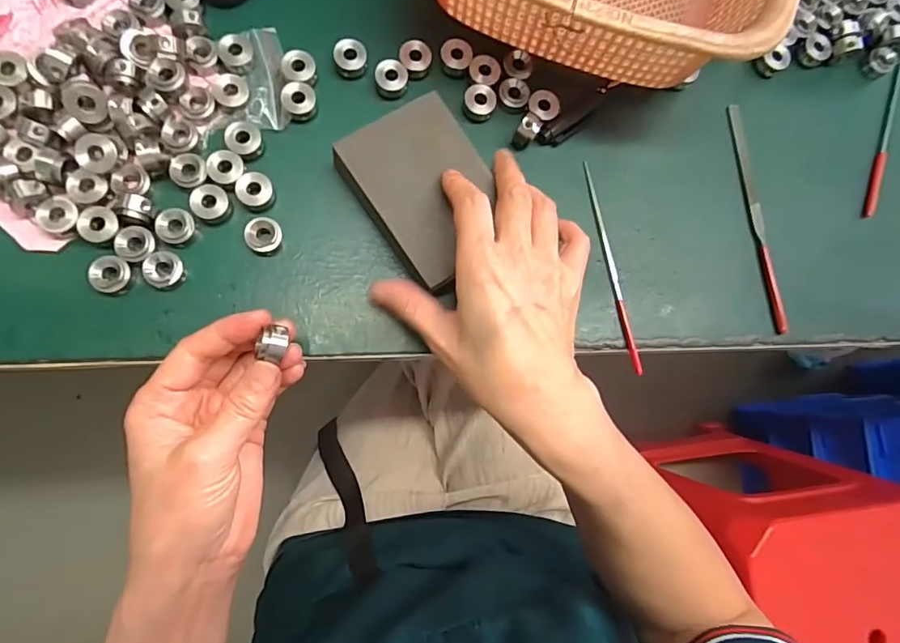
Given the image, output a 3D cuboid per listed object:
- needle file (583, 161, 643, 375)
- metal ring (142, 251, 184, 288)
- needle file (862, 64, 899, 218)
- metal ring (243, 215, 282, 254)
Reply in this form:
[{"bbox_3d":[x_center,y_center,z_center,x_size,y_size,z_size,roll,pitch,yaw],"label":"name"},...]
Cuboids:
[{"bbox_3d":[0.100,-0.035,0.308,0.005,0.009,0.134,-10,83,-10],"label":"needle file"},{"bbox_3d":[-0.154,-0.027,0.272,0.019,0.012,0.018,1,81,-8],"label":"metal ring"},{"bbox_3d":[0.309,-0.130,0.355,0.007,0.011,0.124,23,79,-4],"label":"needle file"},{"bbox_3d":[-0.105,-0.048,0.283,0.020,0.012,0.019,1,81,-8],"label":"metal ring"}]

